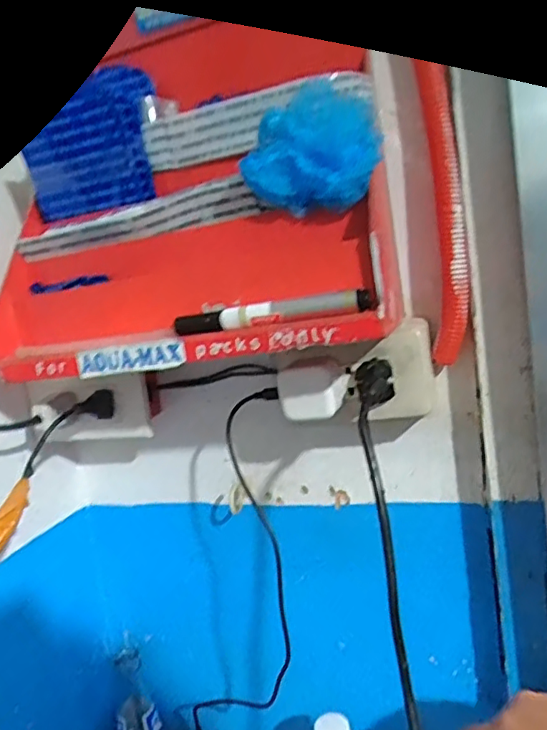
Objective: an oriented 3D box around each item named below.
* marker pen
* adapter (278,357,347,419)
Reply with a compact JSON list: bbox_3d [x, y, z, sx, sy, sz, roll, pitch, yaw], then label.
[{"bbox_3d":[-0.004,-0.035,0.393,0.138,0.014,0.021,-4,9,26],"label":"marker pen"},{"bbox_3d":[0.031,0.017,0.455,0.043,0.044,0.035,-3,9,30],"label":"adapter"}]

